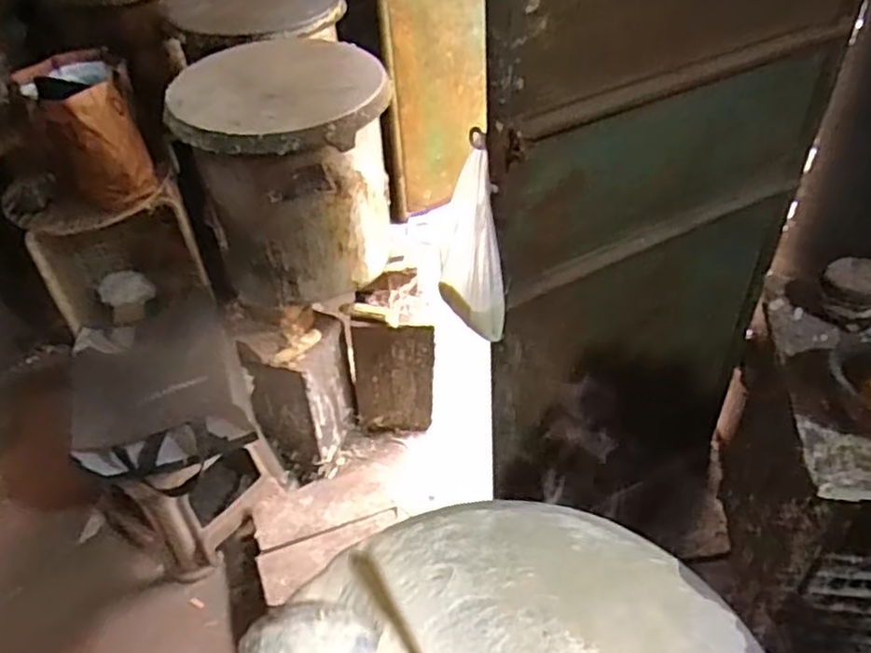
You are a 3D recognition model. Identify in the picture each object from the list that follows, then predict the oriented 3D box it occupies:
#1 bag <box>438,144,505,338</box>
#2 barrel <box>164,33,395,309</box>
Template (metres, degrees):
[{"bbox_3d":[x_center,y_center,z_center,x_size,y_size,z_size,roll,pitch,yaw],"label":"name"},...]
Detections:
[{"bbox_3d":[0.052,-0.103,0.967,0.074,0.251,0.096,-14,45,-13],"label":"bag"},{"bbox_3d":[-0.295,-0.314,1.486,0.397,0.446,0.416,-8,44,-7],"label":"barrel"}]

